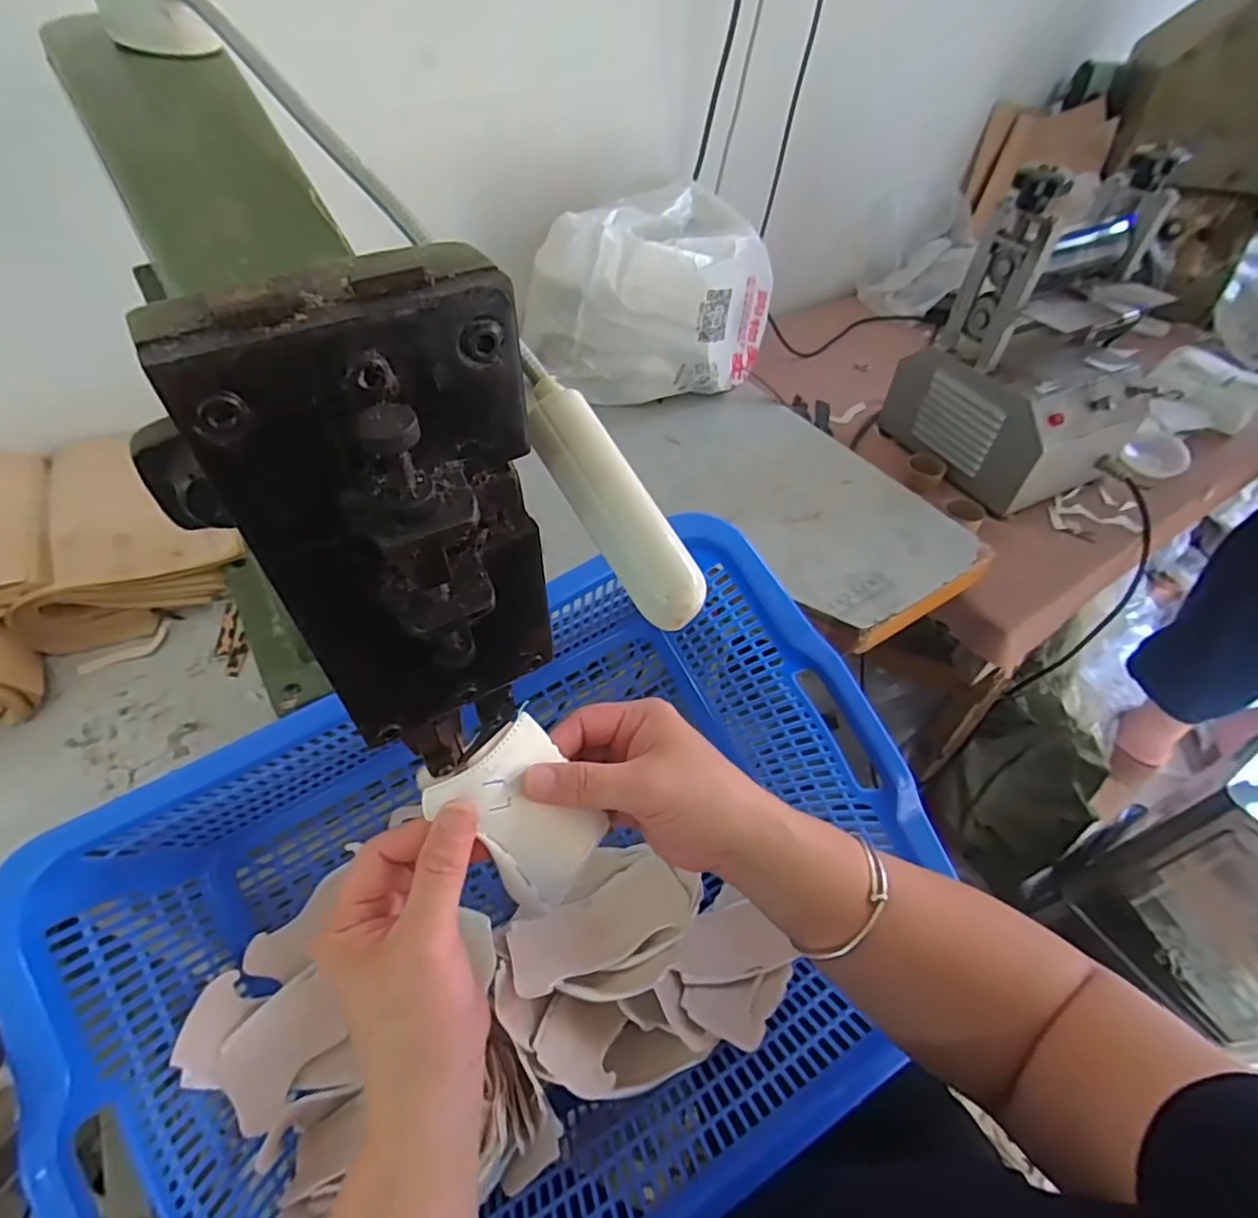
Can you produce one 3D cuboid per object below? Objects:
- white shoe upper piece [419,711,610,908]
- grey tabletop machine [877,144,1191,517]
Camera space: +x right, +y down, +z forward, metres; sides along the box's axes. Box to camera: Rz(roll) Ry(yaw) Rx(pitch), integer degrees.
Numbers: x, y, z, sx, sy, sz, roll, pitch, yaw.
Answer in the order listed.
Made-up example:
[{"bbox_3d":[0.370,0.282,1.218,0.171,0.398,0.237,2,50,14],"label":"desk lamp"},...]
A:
[{"bbox_3d":[-0.046,0.098,0.300,0.059,0.085,0.009,-48,22,-25],"label":"white shoe upper piece"},{"bbox_3d":[0.453,-0.286,0.674,0.196,0.277,0.198,-16,51,-14],"label":"grey tabletop machine"}]

